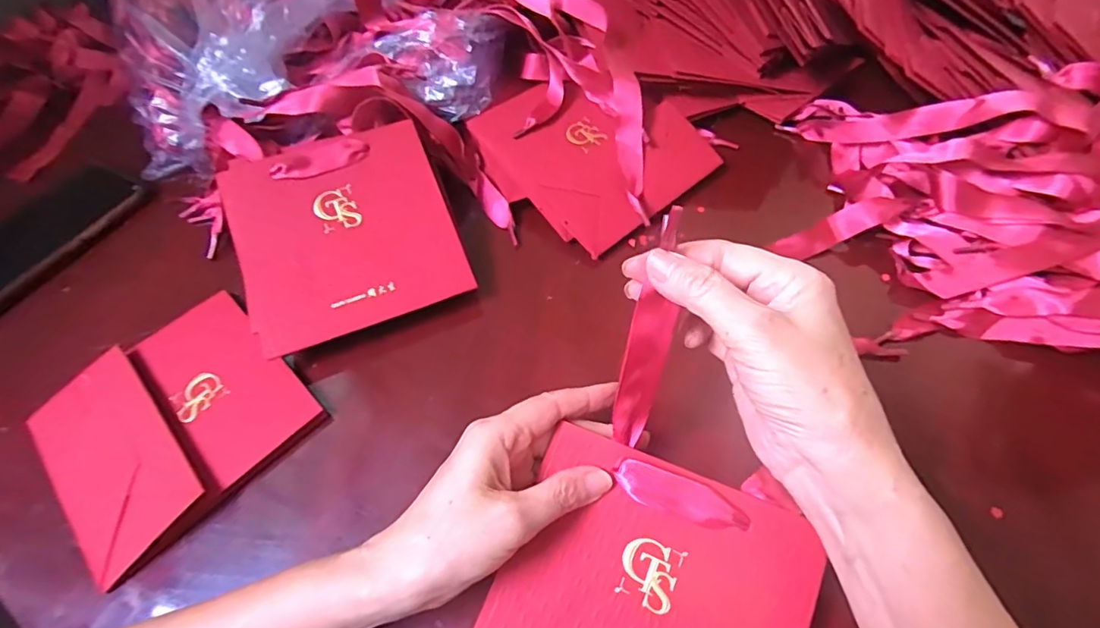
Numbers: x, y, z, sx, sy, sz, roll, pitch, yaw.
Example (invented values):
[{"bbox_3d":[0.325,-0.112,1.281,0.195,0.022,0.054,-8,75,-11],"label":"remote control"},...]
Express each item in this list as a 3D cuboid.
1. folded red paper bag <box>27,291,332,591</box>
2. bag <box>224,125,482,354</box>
[{"bbox_3d":[-0.235,0.065,0.331,0.135,0.024,0.137,37,67,24],"label":"folded red paper bag"},{"bbox_3d":[-0.142,-0.059,0.365,0.141,0.014,0.139,-18,81,-12],"label":"bag"}]

